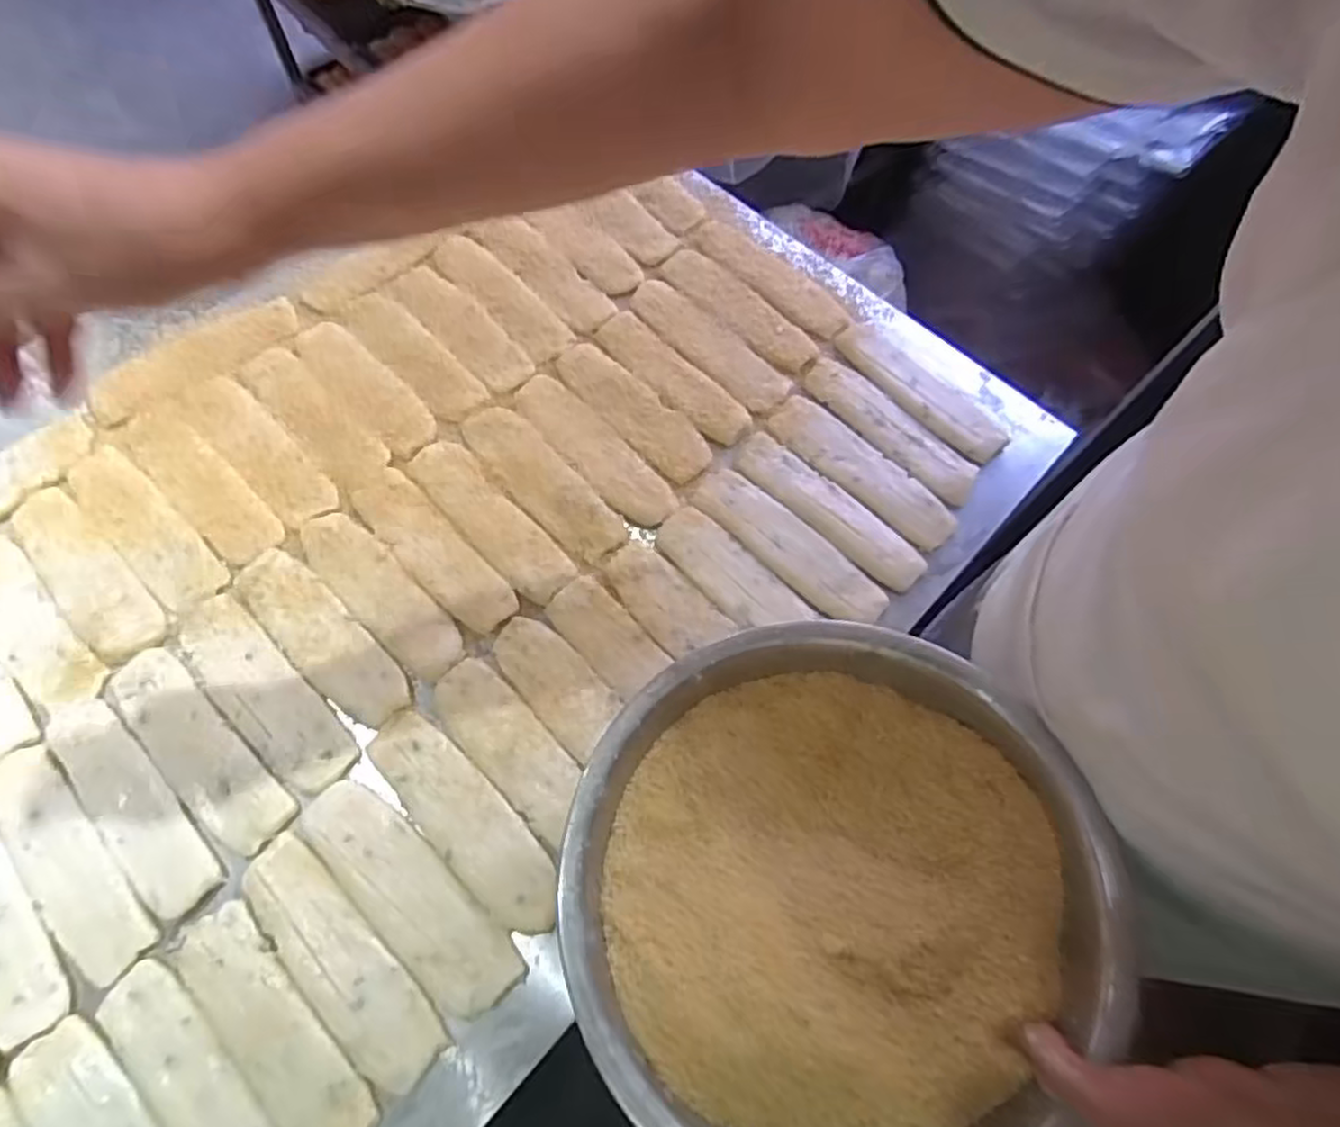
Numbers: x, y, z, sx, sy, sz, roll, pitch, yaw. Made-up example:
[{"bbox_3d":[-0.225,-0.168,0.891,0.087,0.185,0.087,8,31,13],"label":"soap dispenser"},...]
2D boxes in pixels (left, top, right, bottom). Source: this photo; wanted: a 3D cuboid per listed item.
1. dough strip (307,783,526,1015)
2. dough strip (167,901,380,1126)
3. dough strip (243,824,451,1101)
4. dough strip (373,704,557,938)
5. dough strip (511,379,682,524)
[{"bbox_3d":[-0.186,0.230,0.503,0.190,0.007,0.060,39,70,14],"label":"dough strip"},{"bbox_3d":[-0.260,0.303,0.468,0.176,0.008,0.049,42,70,15],"label":"dough strip"},{"bbox_3d":[-0.226,0.268,0.491,0.050,0.010,0.184,-41,74,-19],"label":"dough strip"},{"bbox_3d":[-0.153,0.186,0.527,0.056,0.010,0.189,-41,73,-18],"label":"dough strip"},{"bbox_3d":[-0.074,-0.110,0.674,0.056,0.012,0.195,-39,73,-18],"label":"dough strip"}]

